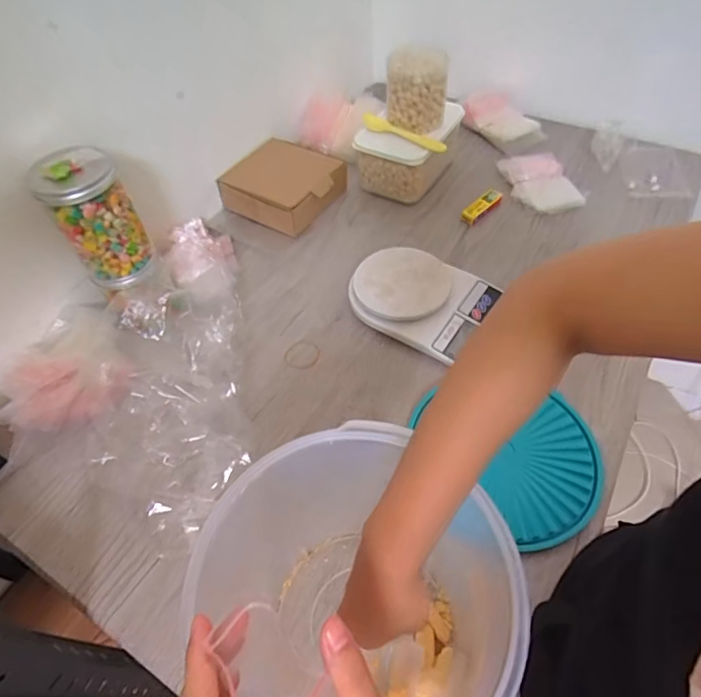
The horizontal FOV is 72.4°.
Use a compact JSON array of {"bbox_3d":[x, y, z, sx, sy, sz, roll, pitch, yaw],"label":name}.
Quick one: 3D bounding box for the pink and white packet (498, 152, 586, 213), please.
[{"bbox_3d":[0.326,-0.282,0.818,0.104,0.031,0.135,-7,53,-2],"label":"pink and white packet"}]

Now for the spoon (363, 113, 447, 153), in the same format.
[{"bbox_3d":[0.085,-0.348,0.770,0.158,0.018,0.025,33,62,25],"label":"spoon"}]

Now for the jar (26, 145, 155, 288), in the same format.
[{"bbox_3d":[-0.306,-0.156,0.577,0.083,0.149,0.078,-2,53,2],"label":"jar"}]

